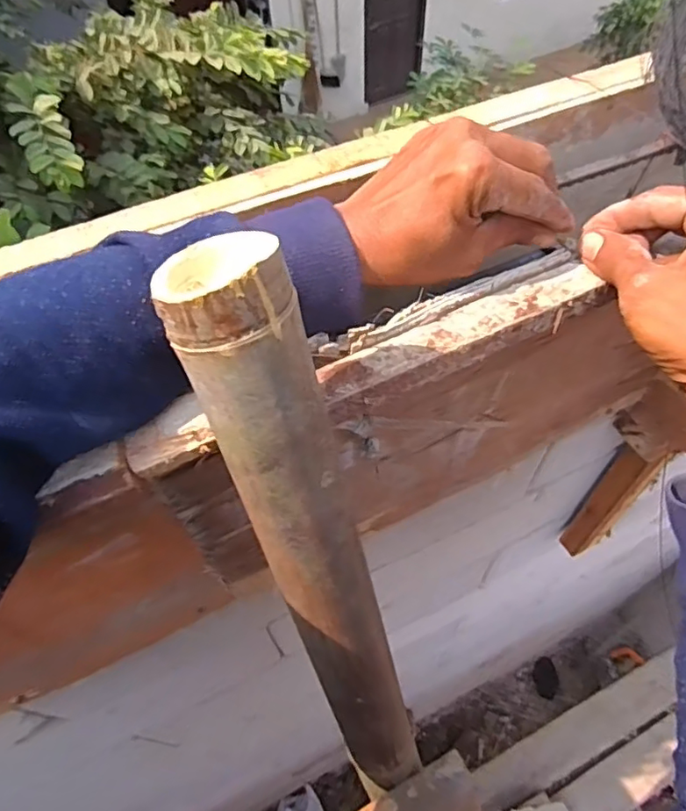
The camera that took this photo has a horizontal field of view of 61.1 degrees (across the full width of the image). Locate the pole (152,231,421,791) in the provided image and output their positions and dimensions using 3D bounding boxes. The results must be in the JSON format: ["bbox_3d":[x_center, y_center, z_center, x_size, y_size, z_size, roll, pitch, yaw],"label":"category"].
[{"bbox_3d":[-0.006,0.123,0.354,0.053,0.466,0.042,-24,38,-13],"label":"pole"}]

